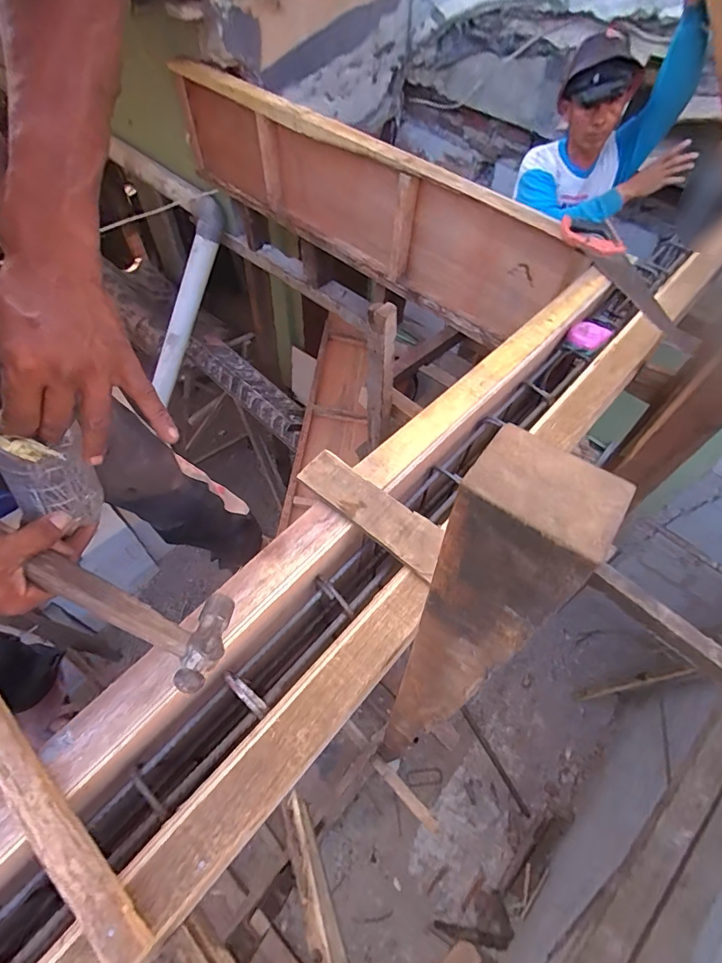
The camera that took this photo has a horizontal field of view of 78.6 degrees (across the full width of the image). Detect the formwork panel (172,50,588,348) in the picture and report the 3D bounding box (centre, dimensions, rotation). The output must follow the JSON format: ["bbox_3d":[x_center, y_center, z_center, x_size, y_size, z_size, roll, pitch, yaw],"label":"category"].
[{"bbox_3d":[-0.058,-0.986,1.551,1.702,0.426,0.069,36,63,18],"label":"formwork panel"}]

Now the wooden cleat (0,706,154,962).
[{"bbox_3d":[-0.369,0.319,0.479,0.429,0.019,0.038,39,64,20],"label":"wooden cleat"}]

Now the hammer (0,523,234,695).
[{"bbox_3d":[-0.259,0.076,0.385,0.311,0.037,0.085,36,58,-18],"label":"hammer"}]

